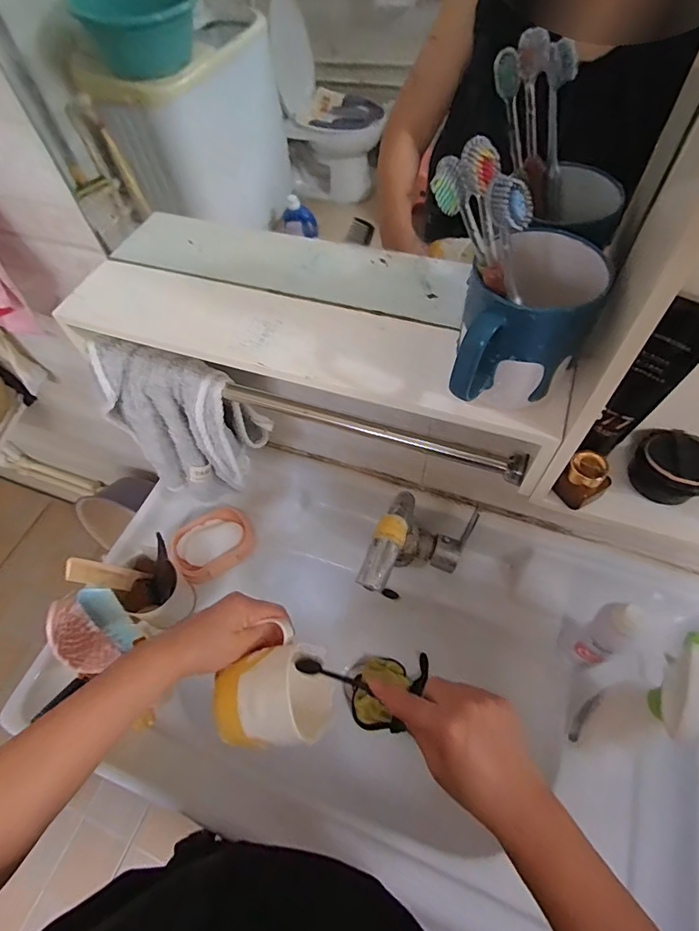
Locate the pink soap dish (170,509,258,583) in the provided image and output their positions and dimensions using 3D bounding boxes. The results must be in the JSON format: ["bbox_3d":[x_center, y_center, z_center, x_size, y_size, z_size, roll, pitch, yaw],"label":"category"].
[{"bbox_3d":[-0.213,0.124,0.725,0.127,0.039,0.095,-32,62,-15],"label":"pink soap dish"}]

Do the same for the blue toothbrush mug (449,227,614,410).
[{"bbox_3d":[0.119,-0.096,0.321,0.086,0.090,0.101,13,60,12],"label":"blue toothbrush mug"}]

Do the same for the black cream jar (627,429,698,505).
[{"bbox_3d":[0.285,-0.001,0.403,0.060,0.041,0.057,-2,58,3],"label":"black cream jar"}]

